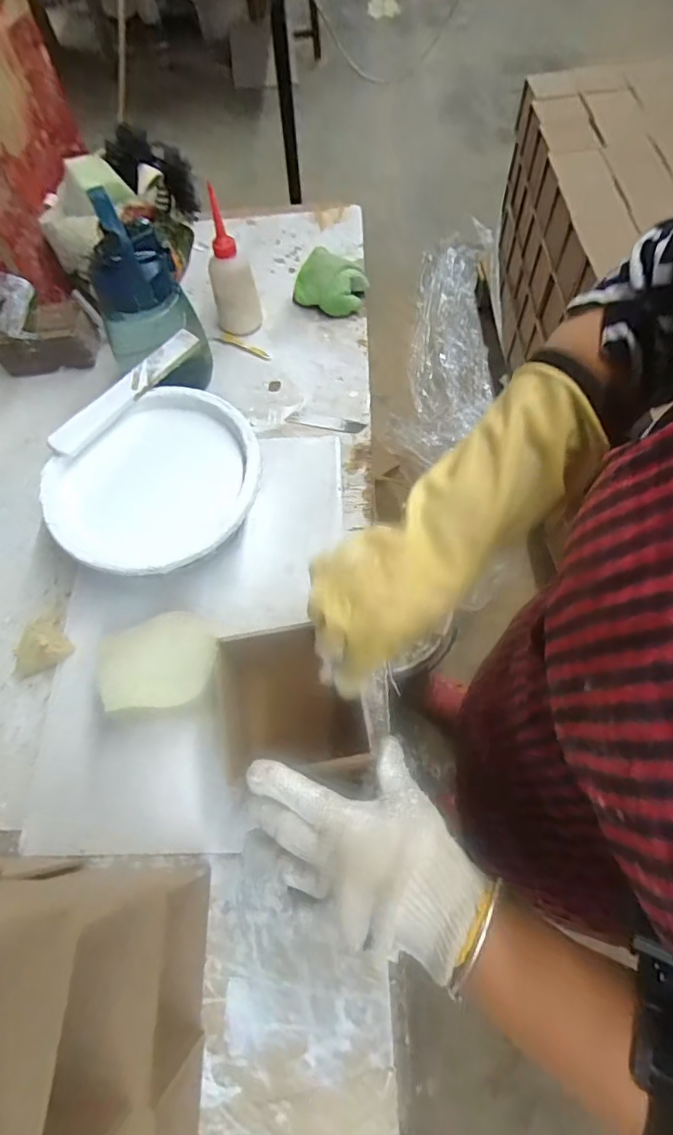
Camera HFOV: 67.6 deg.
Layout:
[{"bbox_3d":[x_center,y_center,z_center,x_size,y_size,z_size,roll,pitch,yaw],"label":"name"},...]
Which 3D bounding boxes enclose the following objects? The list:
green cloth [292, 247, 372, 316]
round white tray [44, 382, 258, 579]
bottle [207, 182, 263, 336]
[{"bbox_3d":[-0.008,-0.416,0.733,0.109,0.054,0.078,29,70,15],"label":"green cloth"},{"bbox_3d":[-0.183,-0.086,0.525,0.213,0.031,0.193,-41,69,-15],"label":"round white tray"},{"bbox_3d":[-0.141,-0.385,0.661,0.059,0.164,0.047,-14,65,-4],"label":"bottle"}]

